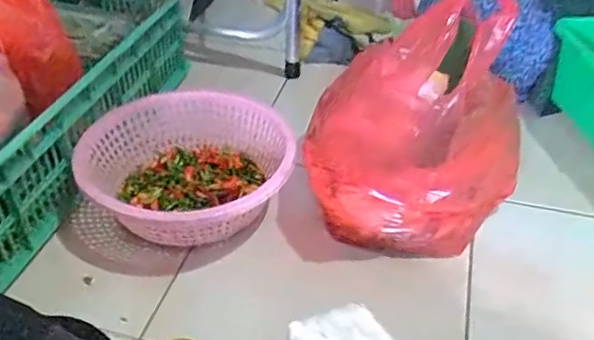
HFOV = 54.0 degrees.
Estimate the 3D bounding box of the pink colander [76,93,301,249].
[{"bbox_3d":[-0.126,0.003,0.685,0.230,0.091,0.216,-16,41,-23],"label":"pink colander"}]

